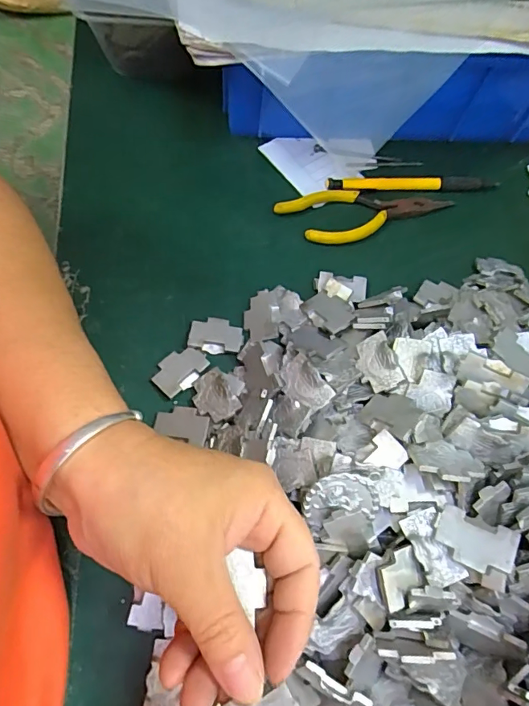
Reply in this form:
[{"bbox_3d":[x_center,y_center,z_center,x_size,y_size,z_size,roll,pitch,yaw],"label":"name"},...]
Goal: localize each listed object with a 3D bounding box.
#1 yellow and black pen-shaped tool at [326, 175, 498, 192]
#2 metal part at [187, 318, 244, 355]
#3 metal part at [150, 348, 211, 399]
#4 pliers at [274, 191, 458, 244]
[{"bbox_3d":[0.120,-0.135,0.371,0.139,0.009,0.012,-3,68,-7],"label":"yellow and black pen-shaped tool"},{"bbox_3d":[-0.032,-0.012,0.315,0.035,0.005,0.025,9,67,-2],"label":"metal part"},{"bbox_3d":[-0.056,0.010,0.303,0.035,0.004,0.025,-41,77,-19],"label":"metal part"},{"bbox_3d":[0.078,-0.110,0.358,0.134,0.009,0.043,-12,69,-10],"label":"pliers"}]

